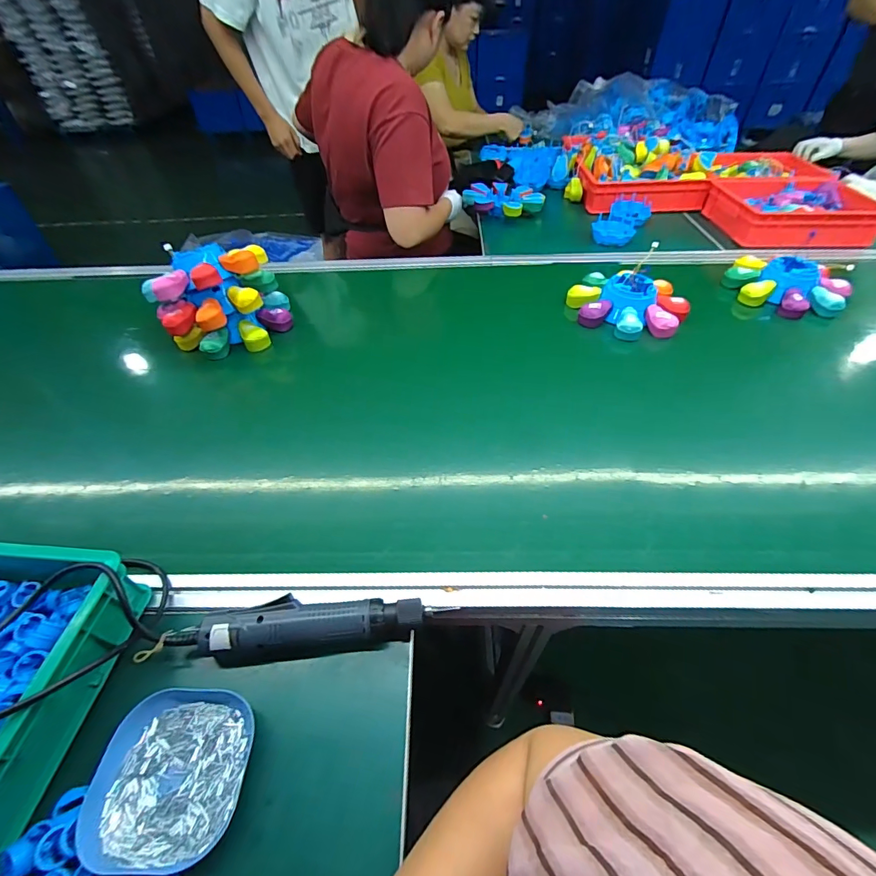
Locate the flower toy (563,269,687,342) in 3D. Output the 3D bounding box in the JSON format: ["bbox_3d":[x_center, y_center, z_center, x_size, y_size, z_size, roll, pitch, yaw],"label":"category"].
[{"bbox_3d":[0.380,-0.273,0.844,0.230,0.053,0.179,10,49,14],"label":"flower toy"}]

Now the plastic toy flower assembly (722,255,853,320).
[{"bbox_3d":[0.732,-0.324,0.889,0.217,0.060,0.161,30,56,29],"label":"plastic toy flower assembly"}]

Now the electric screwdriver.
[{"bbox_3d":[-0.136,0.198,0.442,0.272,0.043,0.052,-8,47,-3],"label":"electric screwdriver"}]

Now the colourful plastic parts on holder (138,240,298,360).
[{"bbox_3d":[-0.415,-0.262,0.805,0.227,0.146,0.162,-21,49,-14],"label":"colourful plastic parts on holder"}]

